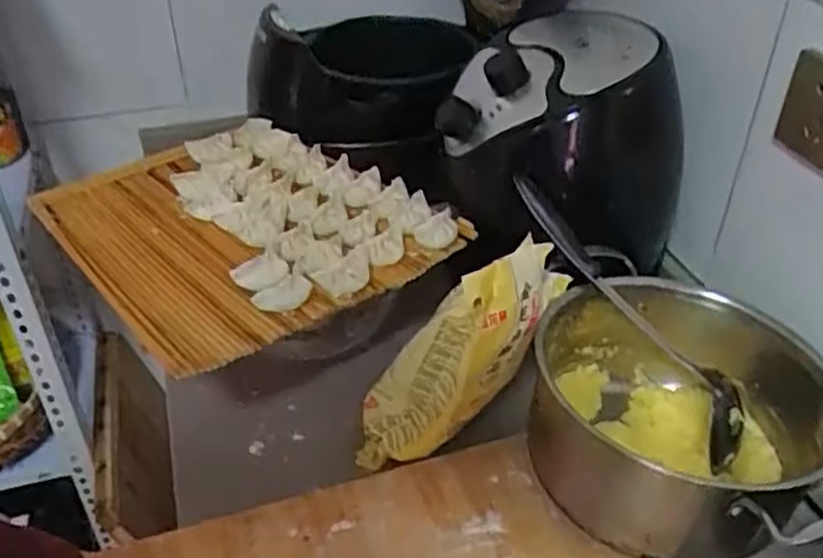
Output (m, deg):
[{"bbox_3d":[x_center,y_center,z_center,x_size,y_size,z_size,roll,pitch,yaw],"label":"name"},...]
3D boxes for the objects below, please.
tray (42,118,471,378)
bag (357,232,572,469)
[{"bbox_3d":[-0.177,-0.067,0.797,0.313,0.042,0.352,-29,47,-31],"label":"tray"},{"bbox_3d":[0.040,0.084,0.689,0.119,0.254,0.090,22,32,-24],"label":"bag"}]

